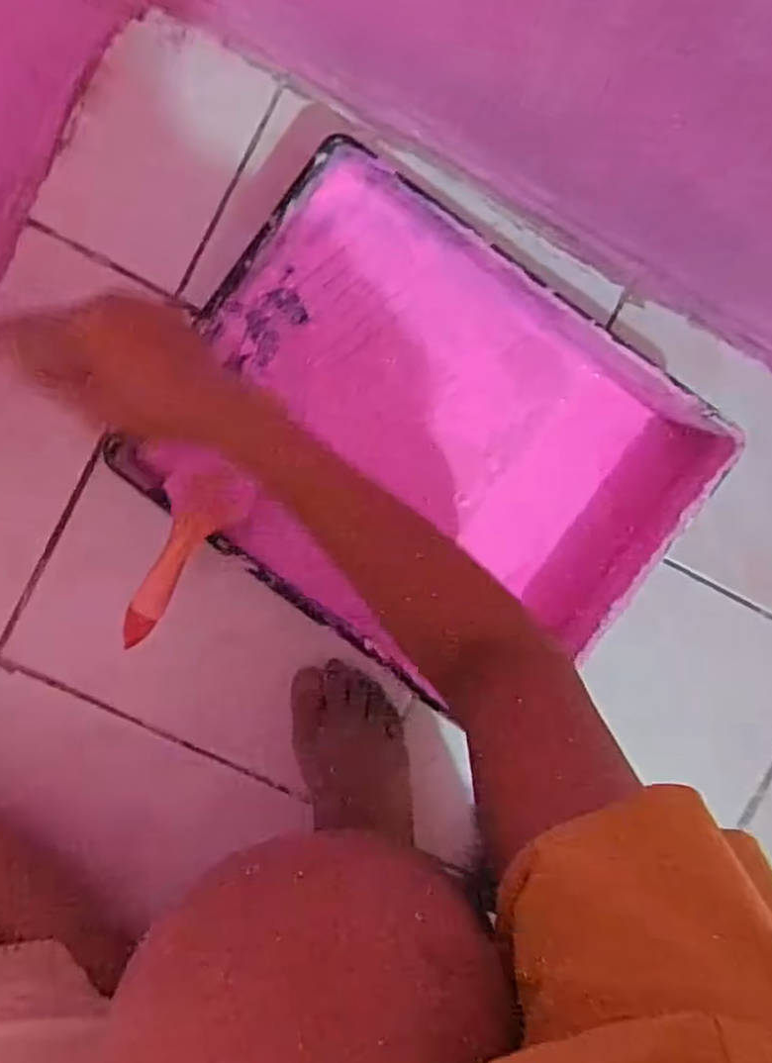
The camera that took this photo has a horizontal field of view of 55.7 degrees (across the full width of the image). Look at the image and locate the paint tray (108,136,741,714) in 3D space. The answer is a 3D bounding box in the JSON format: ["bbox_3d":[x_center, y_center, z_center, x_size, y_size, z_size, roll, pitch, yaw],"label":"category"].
[{"bbox_3d":[0.023,-0.058,0.518,0.347,0.049,0.281,36,92,-3],"label":"paint tray"}]

